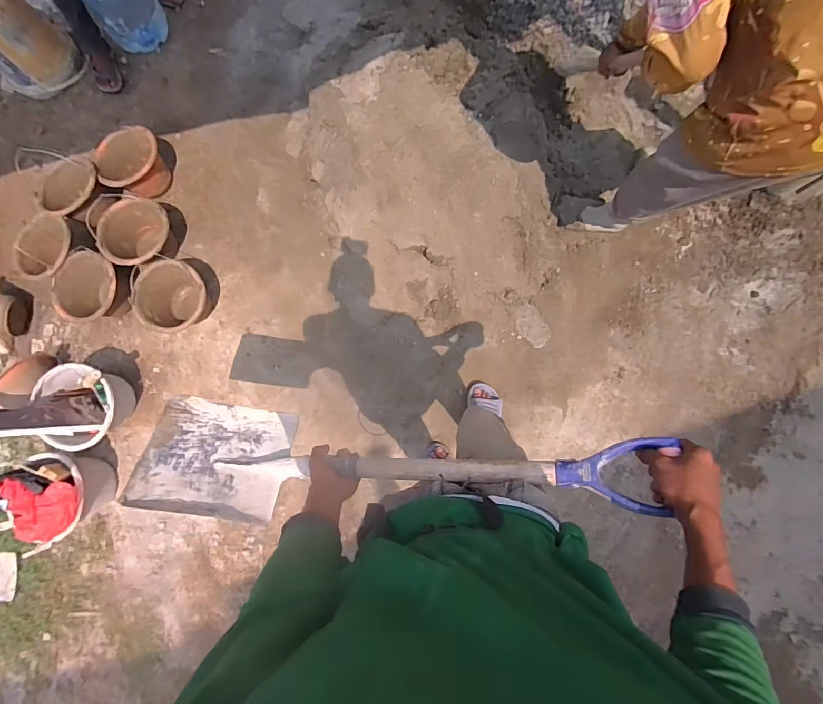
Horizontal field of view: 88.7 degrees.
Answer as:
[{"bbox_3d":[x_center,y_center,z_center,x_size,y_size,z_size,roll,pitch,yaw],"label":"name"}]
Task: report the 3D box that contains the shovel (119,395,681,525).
[{"bbox_3d":[-0.099,0.214,0.759,0.936,0.154,0.215,-1,83,21],"label":"shovel"}]

